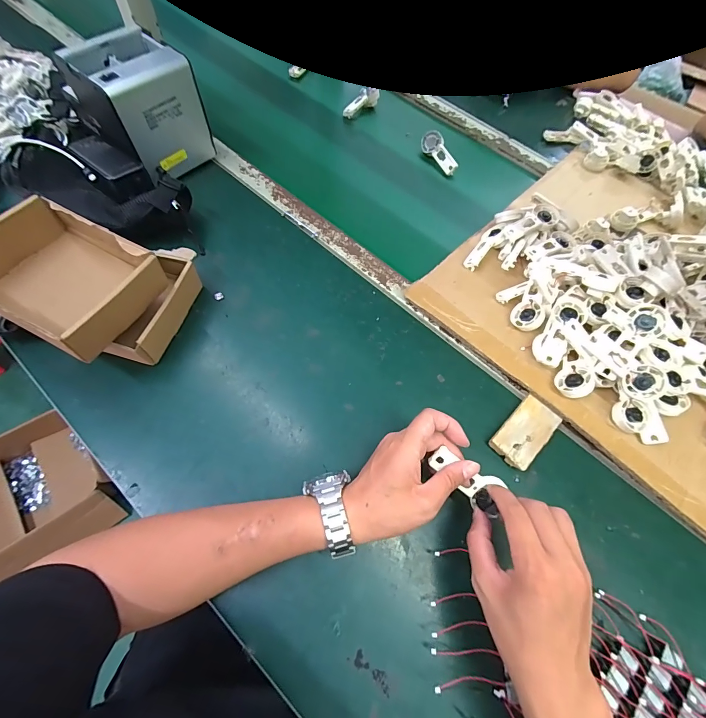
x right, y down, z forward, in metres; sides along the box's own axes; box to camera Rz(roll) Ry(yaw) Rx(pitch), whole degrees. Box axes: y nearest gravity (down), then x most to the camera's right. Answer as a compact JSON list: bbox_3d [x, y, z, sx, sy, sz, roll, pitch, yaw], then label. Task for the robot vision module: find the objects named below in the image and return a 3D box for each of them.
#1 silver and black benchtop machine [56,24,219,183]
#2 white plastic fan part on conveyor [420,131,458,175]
[{"bbox_3d":[-0.325,-0.380,0.546,0.150,0.153,0.131,41,68,17],"label":"silver and black benchtop machine"},{"bbox_3d":[0.168,-0.395,0.673,0.094,0.038,0.014,54,30,14],"label":"white plastic fan part on conveyor"}]

